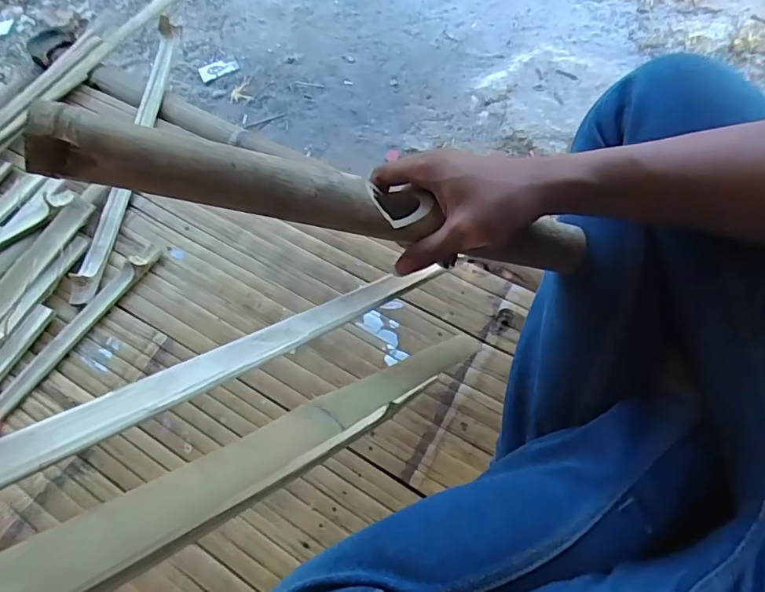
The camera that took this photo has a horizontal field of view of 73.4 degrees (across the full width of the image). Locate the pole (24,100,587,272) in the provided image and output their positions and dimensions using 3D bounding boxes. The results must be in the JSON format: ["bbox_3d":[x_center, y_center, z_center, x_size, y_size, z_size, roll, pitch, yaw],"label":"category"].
[{"bbox_3d":[-0.020,-0.065,0.370,0.392,0.037,0.035,9,64,-21],"label":"pole"}]

